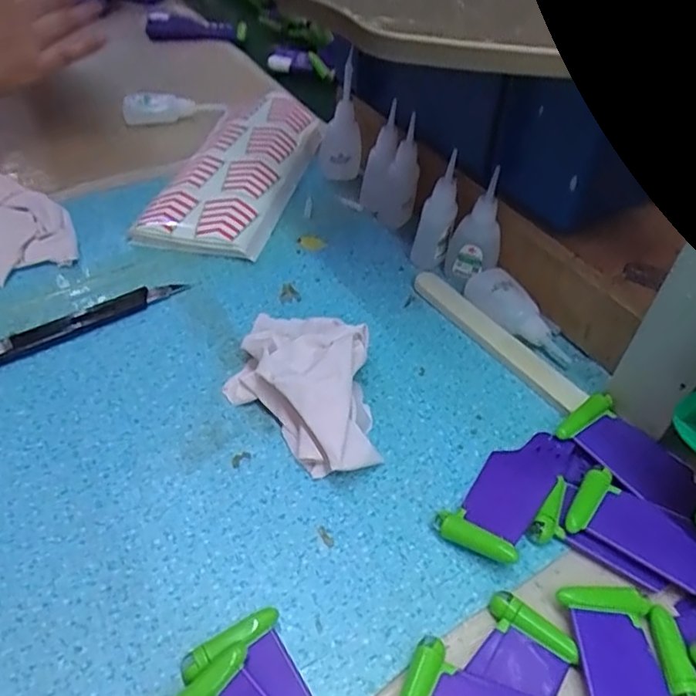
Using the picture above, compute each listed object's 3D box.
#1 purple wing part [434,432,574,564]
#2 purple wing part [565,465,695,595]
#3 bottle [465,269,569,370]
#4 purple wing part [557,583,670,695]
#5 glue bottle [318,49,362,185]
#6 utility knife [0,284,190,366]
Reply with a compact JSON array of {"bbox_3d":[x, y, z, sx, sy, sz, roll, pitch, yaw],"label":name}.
[{"bbox_3d":[0.084,0.073,0.324,0.040,0.013,0.085,27,51,22],"label":"purple wing part"},{"bbox_3d":[0.155,0.095,0.301,0.088,0.008,0.040,26,51,21],"label":"purple wing part"},{"bbox_3d":[0.118,-0.023,0.417,0.034,0.023,0.084,-26,52,-25],"label":"bottle"},{"bbox_3d":[0.120,0.144,0.257,0.039,0.006,0.091,0,46,-2],"label":"purple wing part"},{"bbox_3d":[-0.006,-0.188,0.516,0.033,0.099,0.025,-6,47,-8],"label":"glue bottle"},{"bbox_3d":[-0.177,-0.017,0.400,0.143,0.011,0.016,-28,53,-25],"label":"utility knife"}]

